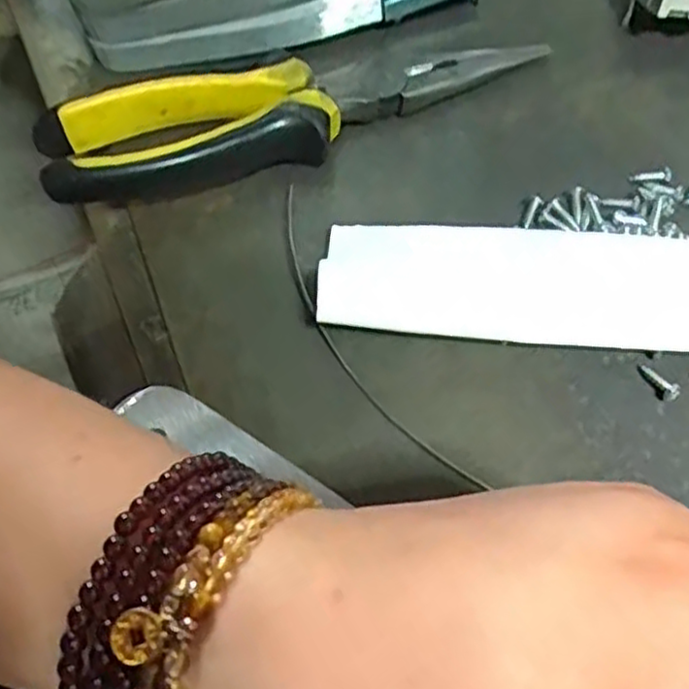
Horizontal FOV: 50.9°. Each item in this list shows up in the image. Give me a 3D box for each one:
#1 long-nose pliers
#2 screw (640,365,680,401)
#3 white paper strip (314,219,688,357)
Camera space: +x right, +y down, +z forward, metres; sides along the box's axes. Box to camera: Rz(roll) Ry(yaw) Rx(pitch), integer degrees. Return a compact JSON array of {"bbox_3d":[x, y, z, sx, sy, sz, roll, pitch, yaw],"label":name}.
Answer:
[{"bbox_3d":[-0.016,-0.090,0.272,0.187,0.025,0.040,-19,64,-8],"label":"long-nose pliers"},{"bbox_3d":[0.098,0.012,0.225,0.014,0.004,0.005,38,69,20],"label":"screw"},{"bbox_3d":[0.116,-0.020,0.234,0.242,0.018,0.047,2,63,3],"label":"white paper strip"}]

